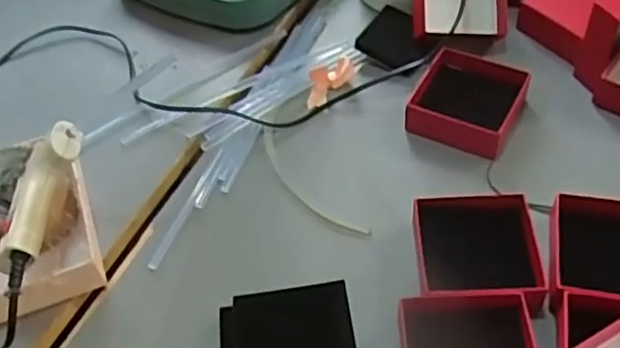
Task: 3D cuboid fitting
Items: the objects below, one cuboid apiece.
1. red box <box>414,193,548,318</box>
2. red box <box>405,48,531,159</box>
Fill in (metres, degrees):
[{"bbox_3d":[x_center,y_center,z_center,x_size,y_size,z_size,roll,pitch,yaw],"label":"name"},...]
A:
[{"bbox_3d":[0.127,0.063,0.504,0.090,0.036,0.096,-1,51,5],"label":"red box"},{"bbox_3d":[0.146,-0.068,0.608,0.095,0.036,0.099,22,56,22],"label":"red box"}]

